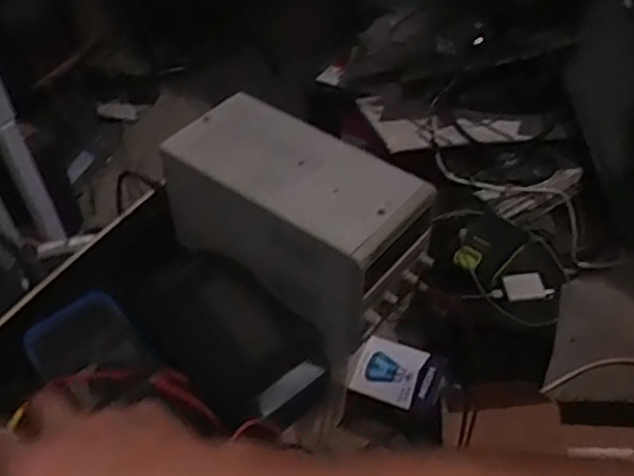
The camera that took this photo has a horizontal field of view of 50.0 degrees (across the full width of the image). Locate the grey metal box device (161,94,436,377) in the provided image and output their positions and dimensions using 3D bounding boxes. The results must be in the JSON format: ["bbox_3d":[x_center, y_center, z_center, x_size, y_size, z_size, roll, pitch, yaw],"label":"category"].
[{"bbox_3d":[-0.020,-0.024,0.715,0.254,0.149,0.131,27,54,31],"label":"grey metal box device"}]

